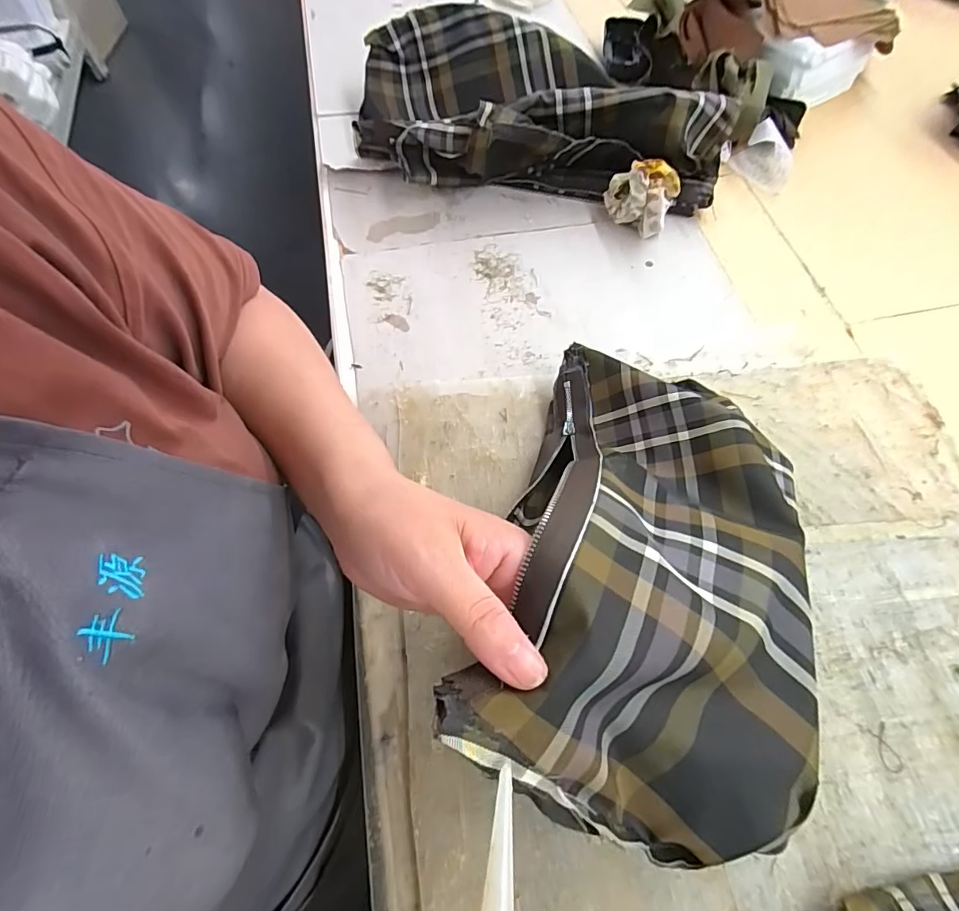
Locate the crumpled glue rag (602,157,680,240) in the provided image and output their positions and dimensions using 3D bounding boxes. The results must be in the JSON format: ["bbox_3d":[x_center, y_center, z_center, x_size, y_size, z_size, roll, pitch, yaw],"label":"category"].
[{"bbox_3d":[0.155,-0.252,0.467,0.065,0.058,0.033,27,67,12],"label":"crumpled glue rag"}]

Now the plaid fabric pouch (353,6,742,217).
[{"bbox_3d":[0.063,-0.379,0.517,0.378,0.079,0.218,4,64,2],"label":"plaid fabric pouch"}]

